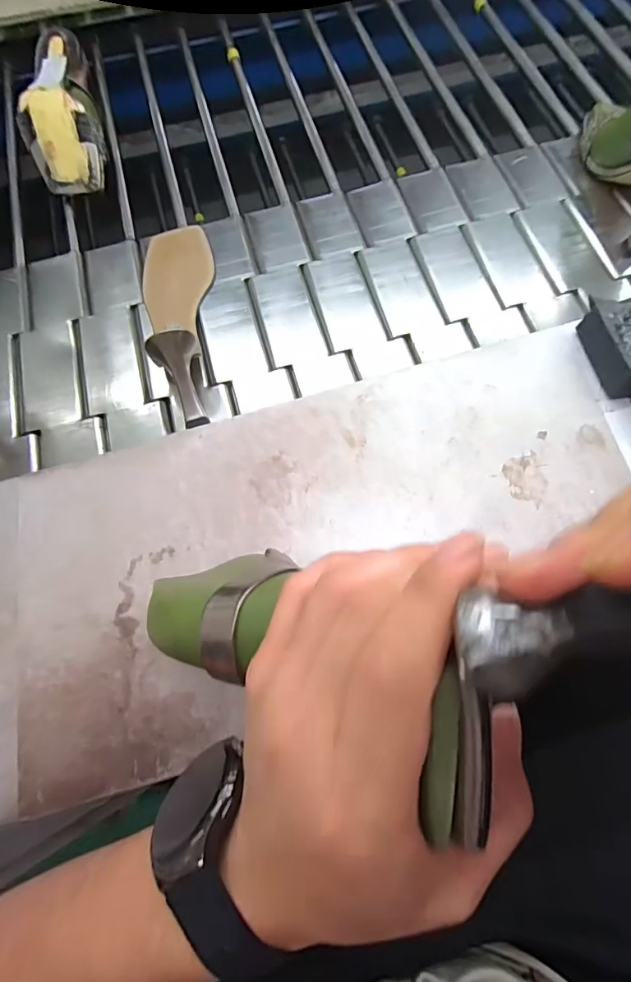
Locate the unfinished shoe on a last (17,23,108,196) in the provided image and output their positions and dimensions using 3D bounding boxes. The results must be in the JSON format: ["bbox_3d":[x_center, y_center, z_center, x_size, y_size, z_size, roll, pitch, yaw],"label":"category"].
[{"bbox_3d":[-0.313,-0.469,0.575,0.082,0.073,0.234,-17,70,-4],"label":"unfinished shoe on a last"}]

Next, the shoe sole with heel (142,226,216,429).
[{"bbox_3d":[-0.143,-0.188,0.484,0.075,0.057,0.262,-10,58,-1],"label":"shoe sole with heel"}]

